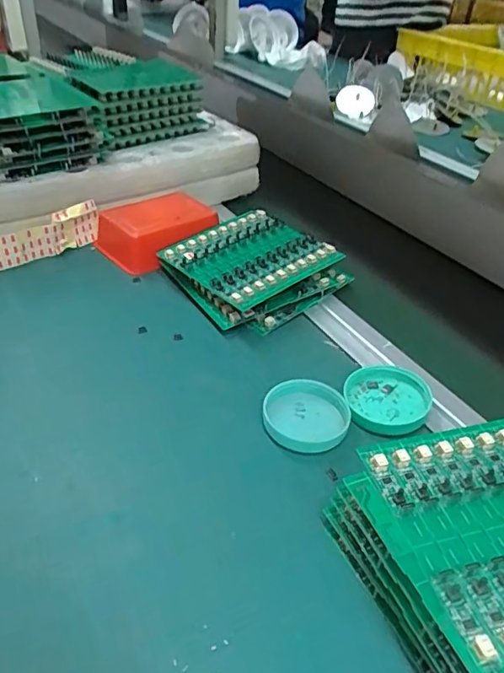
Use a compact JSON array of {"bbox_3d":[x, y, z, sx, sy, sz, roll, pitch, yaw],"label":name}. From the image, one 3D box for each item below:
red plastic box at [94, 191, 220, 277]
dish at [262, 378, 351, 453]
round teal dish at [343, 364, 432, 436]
[{"bbox_3d":[-0.106,-0.120,0.603,0.123,0.042,0.101,-26,46,-33],"label":"red plastic box"},{"bbox_3d":[0.041,0.056,0.397,0.062,0.014,0.056,14,39,14],"label":"dish"},{"bbox_3d":[0.107,0.050,0.420,0.063,0.014,0.068,2,37,-1],"label":"round teal dish"}]

